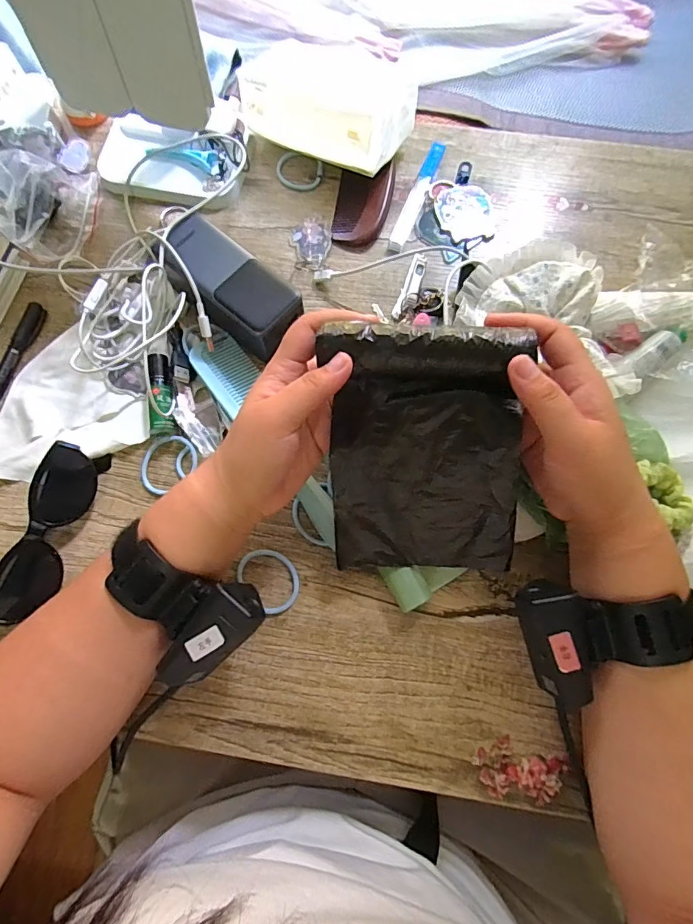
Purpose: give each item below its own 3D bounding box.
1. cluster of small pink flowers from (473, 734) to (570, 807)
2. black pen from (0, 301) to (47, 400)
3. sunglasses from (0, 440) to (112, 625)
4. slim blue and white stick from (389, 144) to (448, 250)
[{"bbox_3d":[0.118,0.212,0.314,0.058,0.006,0.037,18,75,6],"label":"cluster of small pink flowers"},{"bbox_3d":[-0.295,-0.077,0.398,0.016,0.010,0.137,13,74,4],"label":"black pen"},{"bbox_3d":[-0.227,0.054,0.349,0.038,0.027,0.136,13,74,4],"label":"sunglasses"},{"bbox_3d":[0.069,-0.259,0.447,0.015,0.006,0.129,21,75,6],"label":"slim blue and white stick"}]

